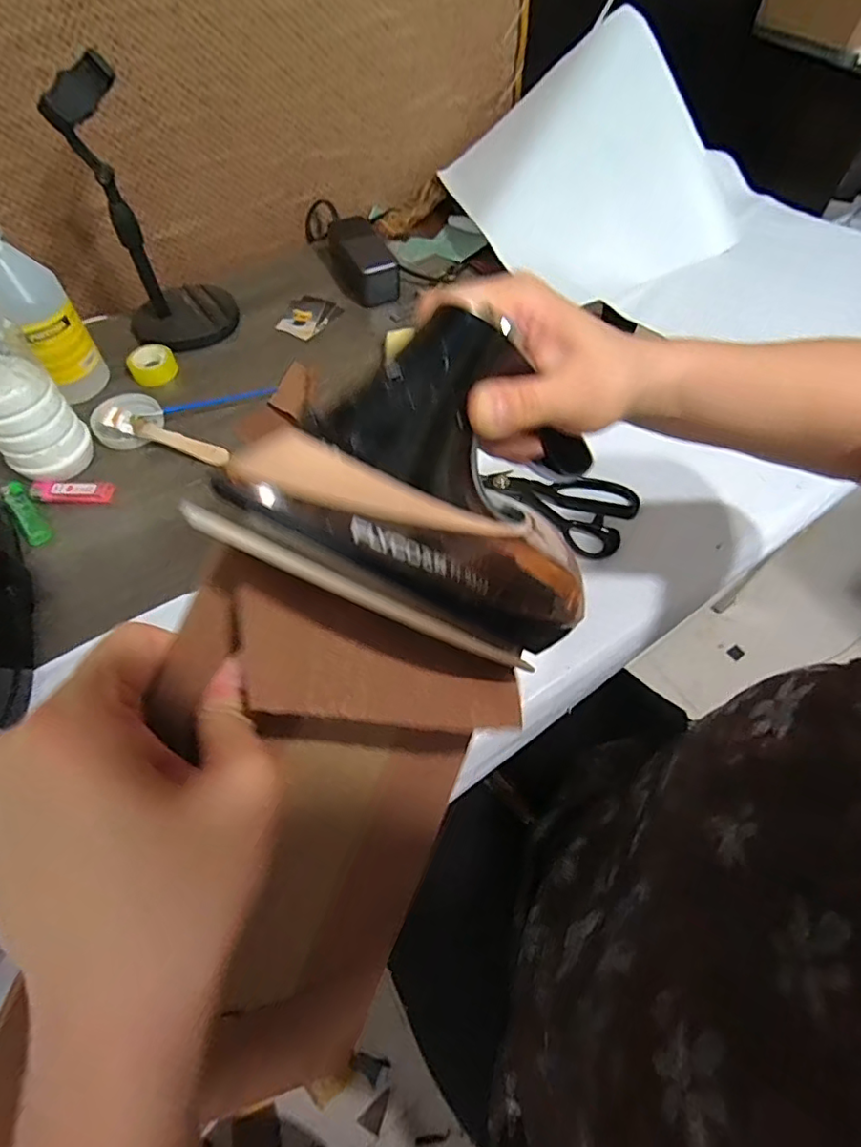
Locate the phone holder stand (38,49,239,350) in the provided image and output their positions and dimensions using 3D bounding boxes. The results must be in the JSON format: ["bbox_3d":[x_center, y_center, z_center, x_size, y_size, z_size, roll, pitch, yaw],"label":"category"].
[{"bbox_3d":[-0.306,-0.383,0.609,0.124,0.250,0.110,-24,61,-15],"label":"phone holder stand"}]

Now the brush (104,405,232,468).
[{"bbox_3d":[-0.275,-0.143,0.590,0.133,0.009,0.024,21,77,-1],"label":"brush"}]

